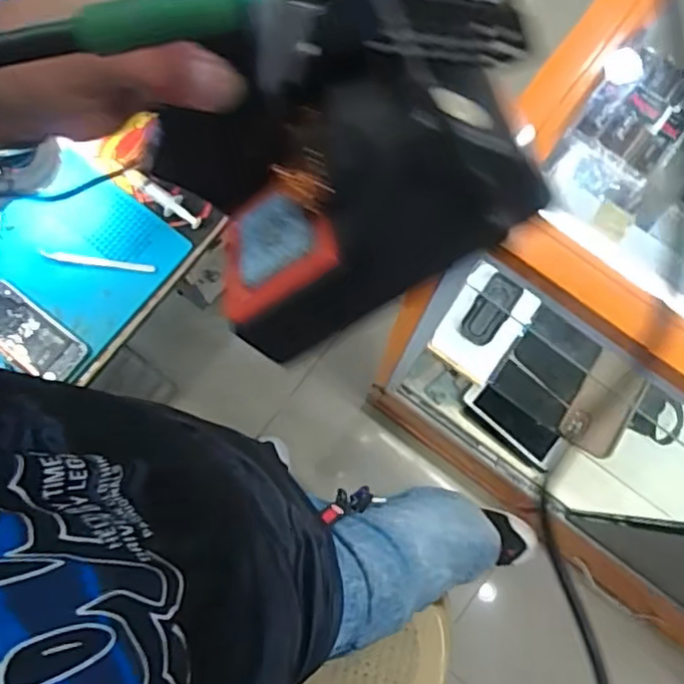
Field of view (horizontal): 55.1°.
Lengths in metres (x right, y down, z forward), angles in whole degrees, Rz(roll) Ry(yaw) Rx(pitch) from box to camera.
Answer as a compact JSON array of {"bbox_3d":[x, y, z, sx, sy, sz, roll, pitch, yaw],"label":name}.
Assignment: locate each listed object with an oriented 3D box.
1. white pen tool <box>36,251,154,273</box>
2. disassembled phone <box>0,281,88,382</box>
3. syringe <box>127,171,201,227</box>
[{"bbox_3d":[-0.322,-0.105,0.862,0.148,0.009,0.012,8,77,2],"label":"white pen tool"},{"bbox_3d":[-0.403,-0.010,0.838,0.153,0.015,0.068,36,80,8],"label":"disassembled phone"},{"bbox_3d":[-0.239,-0.191,0.876,0.116,0.019,0.029,34,79,8],"label":"syringe"}]

